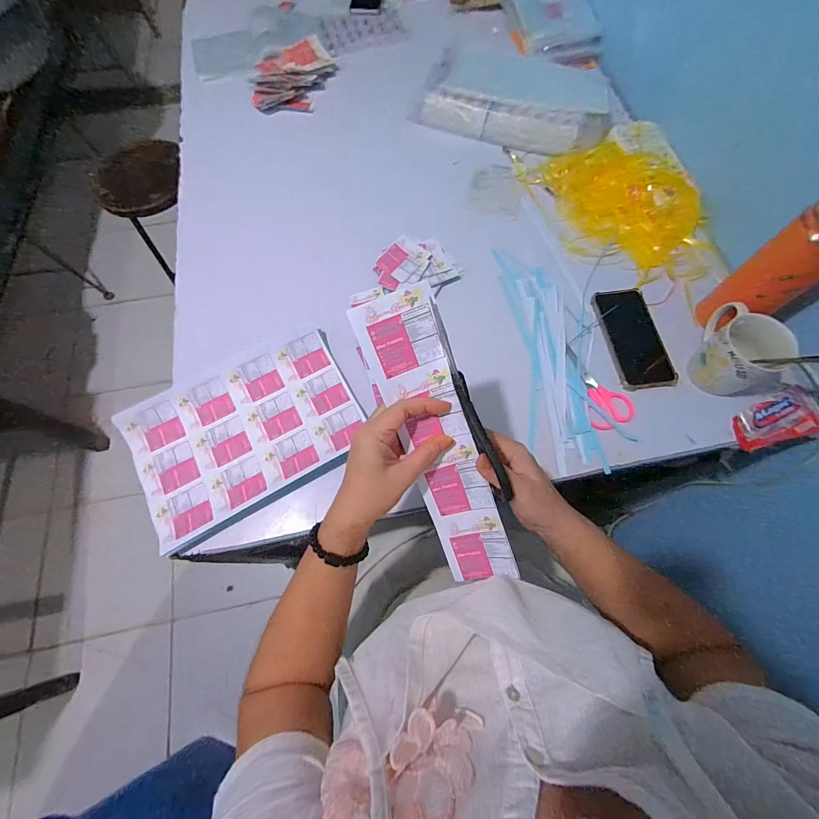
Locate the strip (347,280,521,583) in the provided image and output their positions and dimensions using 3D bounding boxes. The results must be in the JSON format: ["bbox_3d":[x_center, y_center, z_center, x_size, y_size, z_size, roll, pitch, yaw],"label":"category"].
[{"bbox_3d":[0.031,0.033,0.349,0.071,0.018,0.282,-20,100,5],"label":"strip"}]

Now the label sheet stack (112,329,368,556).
[{"bbox_3d":[-0.222,0.025,0.516,0.296,0.016,0.208,-27,72,-9],"label":"label sheet stack"}]

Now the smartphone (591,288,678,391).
[{"bbox_3d":[0.331,-0.109,0.555,0.077,0.012,0.162,-9,70,-3],"label":"smartphone"}]

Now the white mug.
[{"bbox_3d":[0.438,-0.075,0.510,0.090,0.092,0.119,-28,72,-10],"label":"white mug"}]

